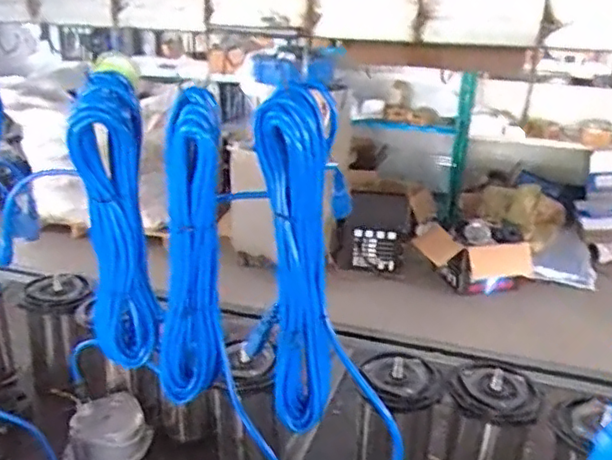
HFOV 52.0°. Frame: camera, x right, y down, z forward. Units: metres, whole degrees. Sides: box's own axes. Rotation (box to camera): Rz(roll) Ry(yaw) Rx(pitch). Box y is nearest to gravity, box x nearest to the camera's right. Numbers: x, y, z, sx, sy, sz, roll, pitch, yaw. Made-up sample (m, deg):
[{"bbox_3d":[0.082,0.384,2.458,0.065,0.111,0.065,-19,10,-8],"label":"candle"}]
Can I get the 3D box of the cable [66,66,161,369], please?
[{"bbox_3d":[-0.238,-0.006,0.774,0.085,0.361,0.138,-6,24,-20],"label":"cable"}]

